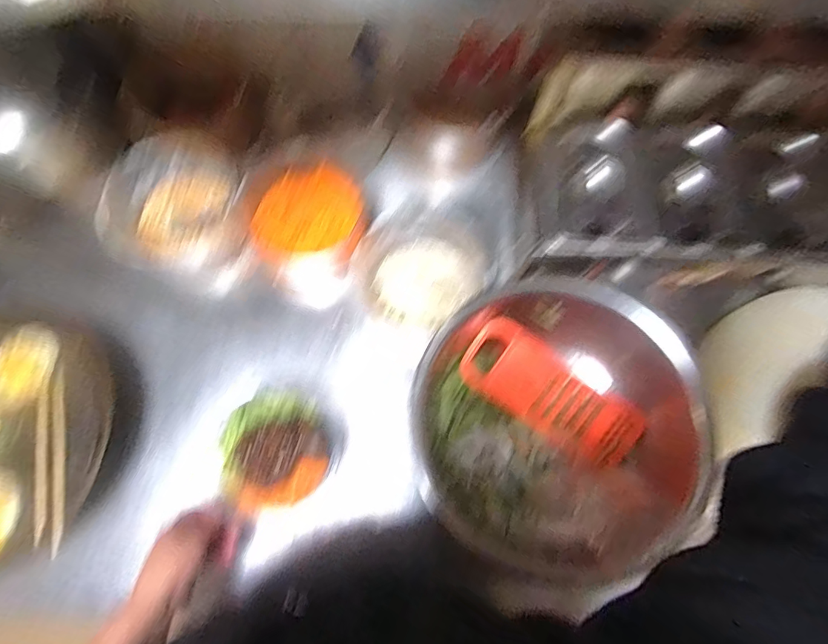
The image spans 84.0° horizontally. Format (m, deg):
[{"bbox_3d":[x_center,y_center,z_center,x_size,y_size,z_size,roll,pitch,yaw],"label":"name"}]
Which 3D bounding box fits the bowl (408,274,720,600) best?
[{"bbox_3d":[0.182,0.121,0.573,0.359,0.113,0.338,0,74,1],"label":"bowl"}]

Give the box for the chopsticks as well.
[{"bbox_3d":[-0.422,0.158,0.529,0.035,0.009,0.201,-11,74,-2],"label":"chopsticks"}]

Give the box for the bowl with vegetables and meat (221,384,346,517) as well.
[{"bbox_3d":[-0.162,0.150,0.569,0.138,0.055,0.134,0,74,1],"label":"bowl with vegetables and meat"}]

